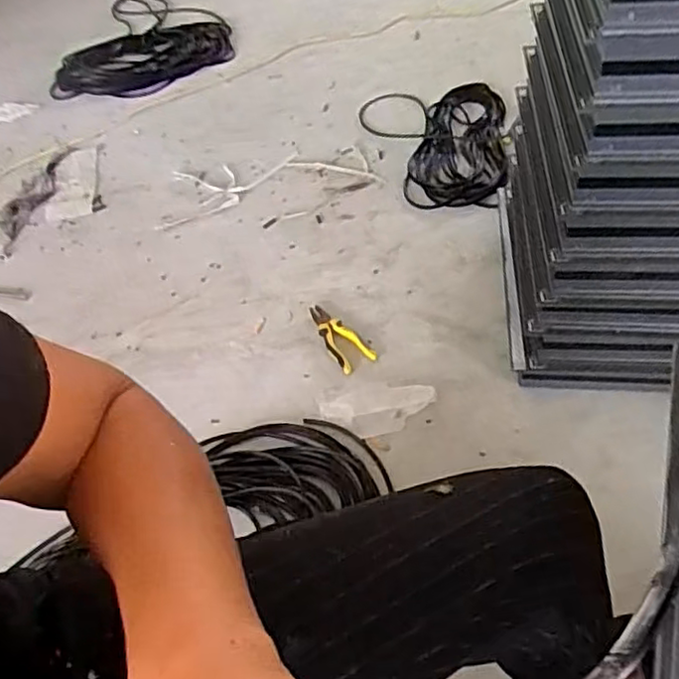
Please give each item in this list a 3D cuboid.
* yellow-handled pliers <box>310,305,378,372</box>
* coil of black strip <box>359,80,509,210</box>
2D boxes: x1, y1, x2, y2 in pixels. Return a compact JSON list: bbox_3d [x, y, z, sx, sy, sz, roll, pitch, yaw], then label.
[{"bbox_3d":[0.000,-0.010,1.331,0.071,0.025,0.190,-22,48,-15],"label":"yellow-handled pliers"},{"bbox_3d":[0.248,-0.551,1.792,0.396,0.061,0.585,3,47,8],"label":"coil of black strip"}]

